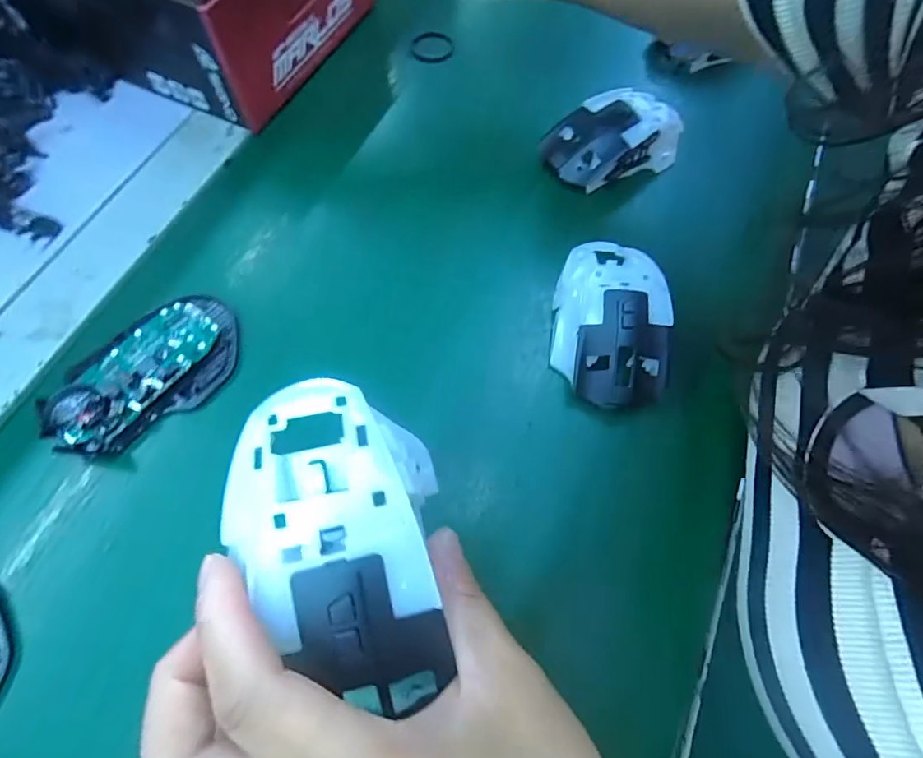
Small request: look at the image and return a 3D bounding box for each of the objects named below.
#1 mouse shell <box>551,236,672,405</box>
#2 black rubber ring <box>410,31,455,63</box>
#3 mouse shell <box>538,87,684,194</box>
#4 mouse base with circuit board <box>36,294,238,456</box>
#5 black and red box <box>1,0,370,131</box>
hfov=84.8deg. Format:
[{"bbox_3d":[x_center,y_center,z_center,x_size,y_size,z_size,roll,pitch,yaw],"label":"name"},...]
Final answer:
[{"bbox_3d":[0.089,-0.041,0.305,0.062,0.034,0.110,4,66,-1],"label":"mouse shell"},{"bbox_3d":[-0.026,-0.286,0.434,0.037,0.004,0.028,-24,84,-11],"label":"black rubber ring"},{"bbox_3d":[0.109,-0.175,0.365,0.093,0.033,0.054,-21,69,-12],"label":"mouse shell"},{"bbox_3d":[-0.190,-0.006,0.303,0.113,0.018,0.067,-40,74,-18],"label":"mouse base with circuit board"},{"bbox_3d":[-0.223,-0.329,0.401,0.245,0.089,0.193,27,68,9],"label":"black and red box"}]

